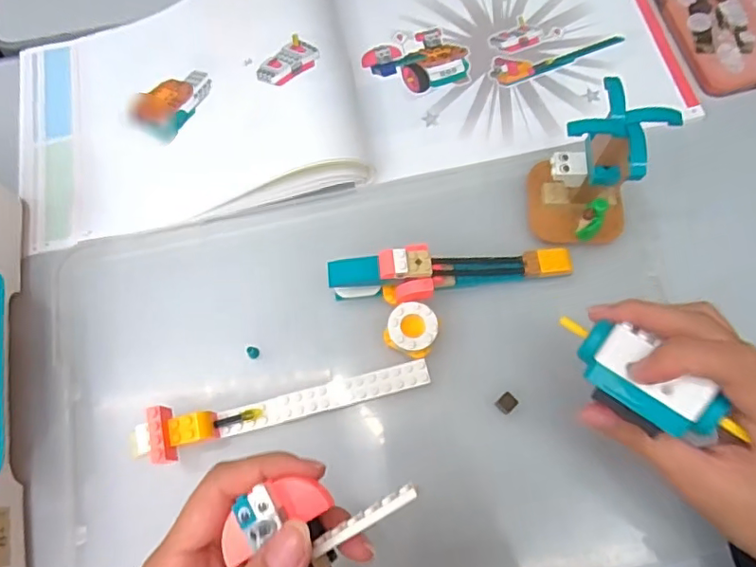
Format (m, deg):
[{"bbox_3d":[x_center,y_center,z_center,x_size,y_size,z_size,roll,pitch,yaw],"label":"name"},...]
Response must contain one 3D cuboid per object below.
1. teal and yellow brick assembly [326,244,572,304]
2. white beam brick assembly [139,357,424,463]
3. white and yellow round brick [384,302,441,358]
[{"bbox_3d":[0.047,-0.009,0.361,0.153,0.044,0.028,-9,72,-2],"label":"teal and yellow brick assembly"},{"bbox_3d":[-0.055,0.075,0.342,0.174,0.036,0.027,-13,72,-3],"label":"white beam brick assembly"},{"bbox_3d":[0.022,0.031,0.361,0.031,0.025,0.032,22,74,8],"label":"white and yellow round brick"}]

